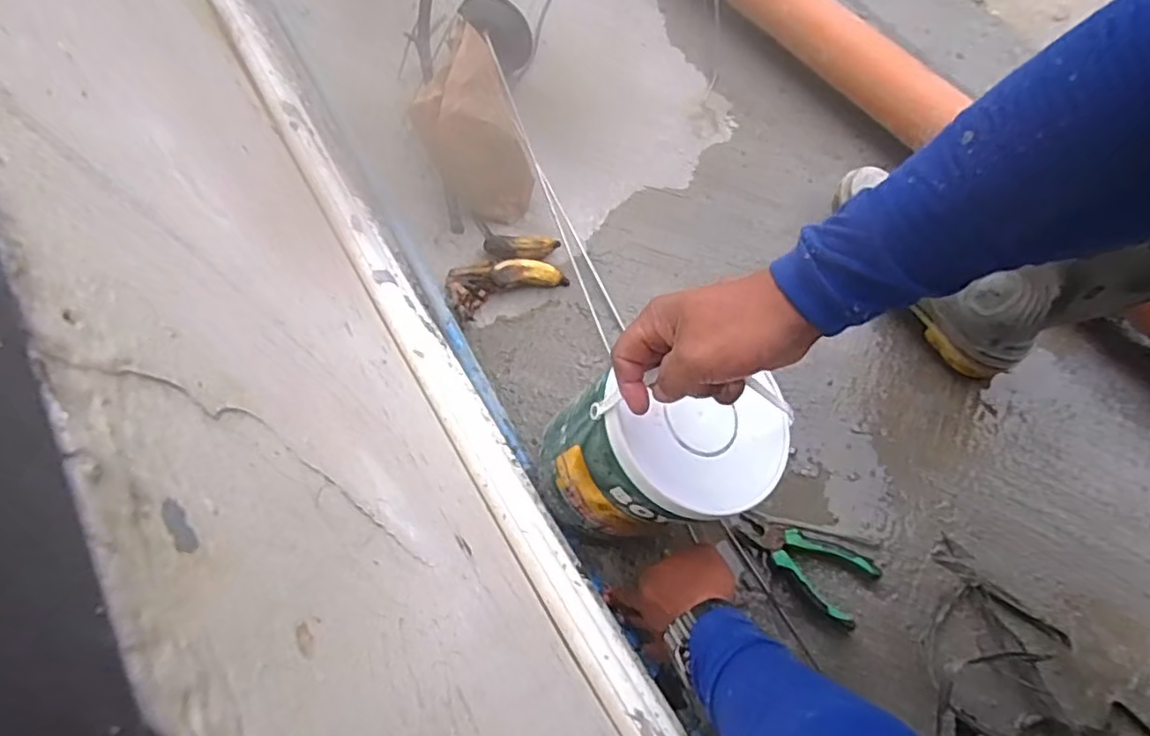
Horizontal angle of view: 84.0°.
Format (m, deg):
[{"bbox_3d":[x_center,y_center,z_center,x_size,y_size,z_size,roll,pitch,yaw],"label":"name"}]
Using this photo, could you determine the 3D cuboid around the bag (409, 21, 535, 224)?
[{"bbox_3d":[-0.127,-0.287,0.809,0.114,0.217,0.111,-21,68,-2],"label":"bag"}]

